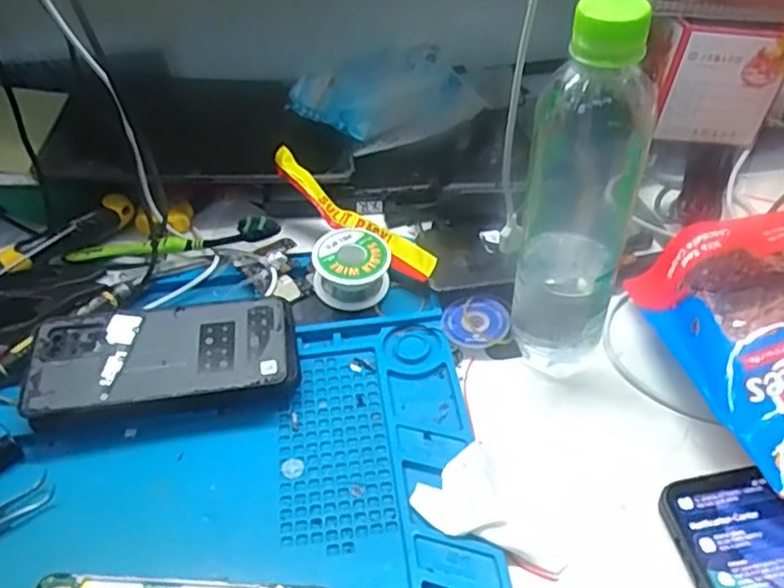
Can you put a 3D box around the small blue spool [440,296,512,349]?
[{"bbox_3d":[0.057,0.019,0.470,0.046,0.015,0.035,-1,46,-2],"label":"small blue spool"}]

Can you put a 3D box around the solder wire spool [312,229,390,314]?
[{"bbox_3d":[-0.029,-0.018,0.489,0.051,0.037,0.048,-2,45,2],"label":"solder wire spool"}]

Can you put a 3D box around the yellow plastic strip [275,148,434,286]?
[{"bbox_3d":[-0.029,-0.061,0.511,0.153,0.039,0.027,31,54,30],"label":"yellow plastic strip"}]

